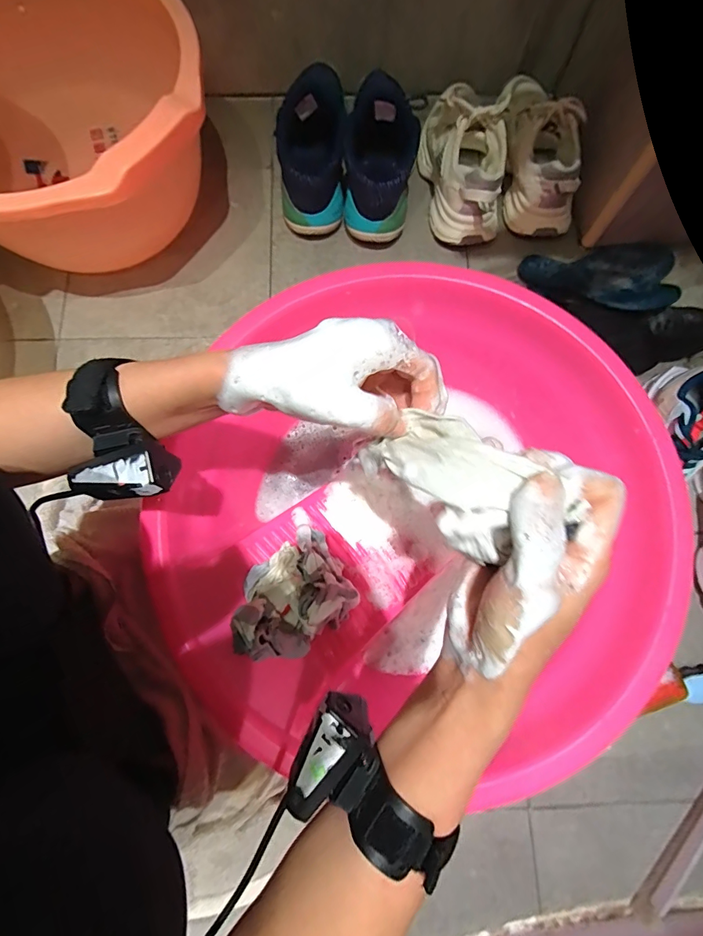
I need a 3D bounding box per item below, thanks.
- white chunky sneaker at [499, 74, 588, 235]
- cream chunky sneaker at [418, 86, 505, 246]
[{"bbox_3d":[0.281,-0.482,0.617,0.091,0.094,0.250,-4,90,-2],"label":"white chunky sneaker"},{"bbox_3d":[0.164,-0.471,0.614,0.110,0.105,0.241,1,77,-1],"label":"cream chunky sneaker"}]

